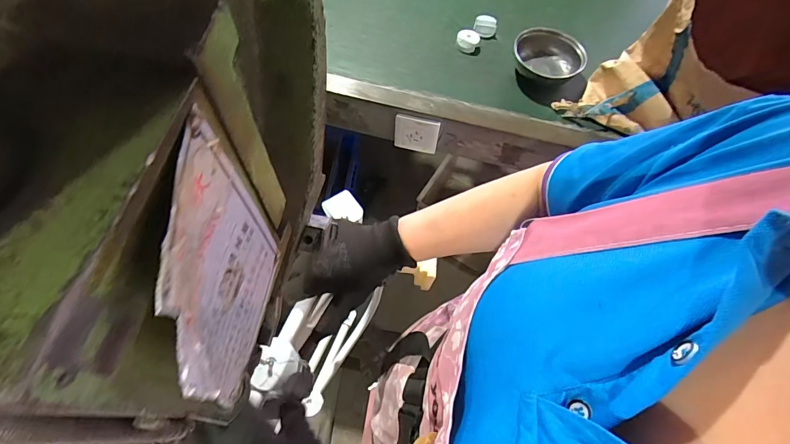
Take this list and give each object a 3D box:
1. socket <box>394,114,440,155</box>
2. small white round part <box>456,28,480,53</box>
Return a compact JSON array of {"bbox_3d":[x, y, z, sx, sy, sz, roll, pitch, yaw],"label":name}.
[{"bbox_3d":[0.041,-0.169,0.767,0.084,0.086,0.012,12,62,2],"label":"socket"},{"bbox_3d":[0.157,-0.390,0.842,0.047,0.034,0.041,13,62,3],"label":"small white round part"}]

